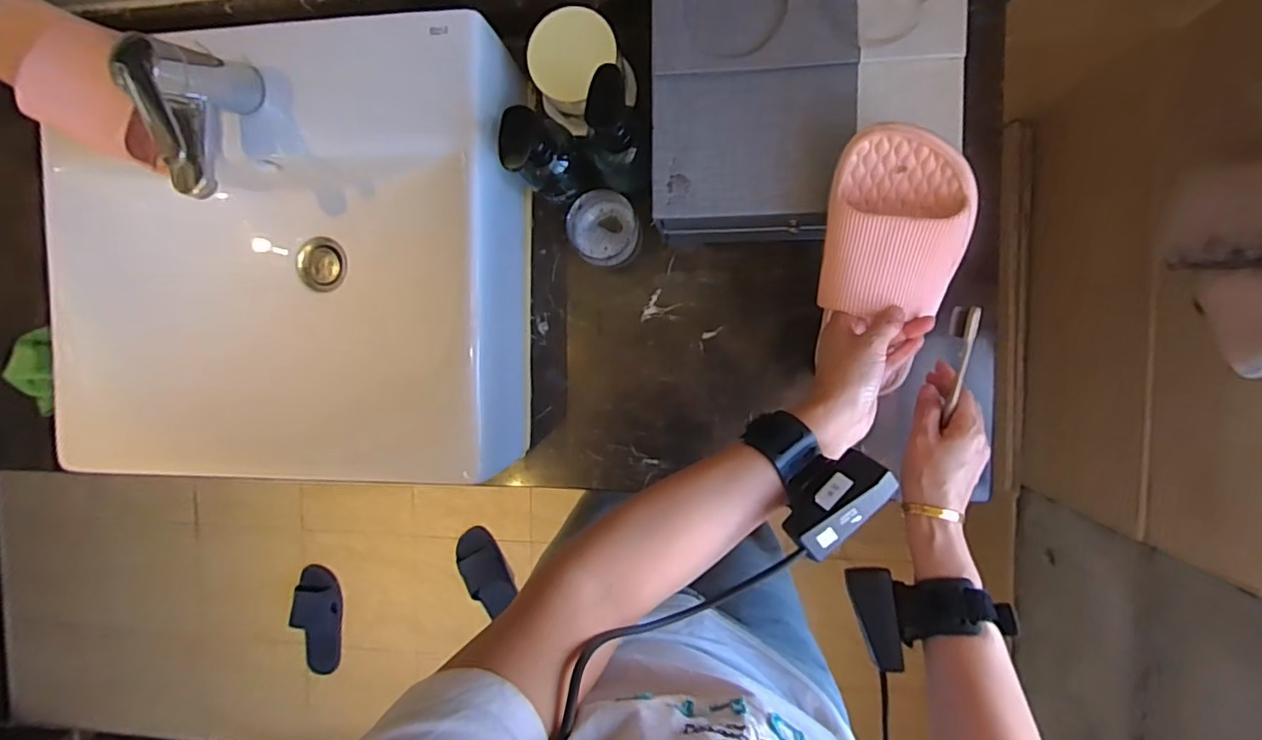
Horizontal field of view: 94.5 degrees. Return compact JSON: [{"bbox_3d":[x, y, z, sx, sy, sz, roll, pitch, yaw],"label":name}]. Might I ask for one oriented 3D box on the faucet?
[{"bbox_3d":[-0.376,-0.217,0.504,0.050,0.118,0.130,2,94,8],"label":"faucet"}]

